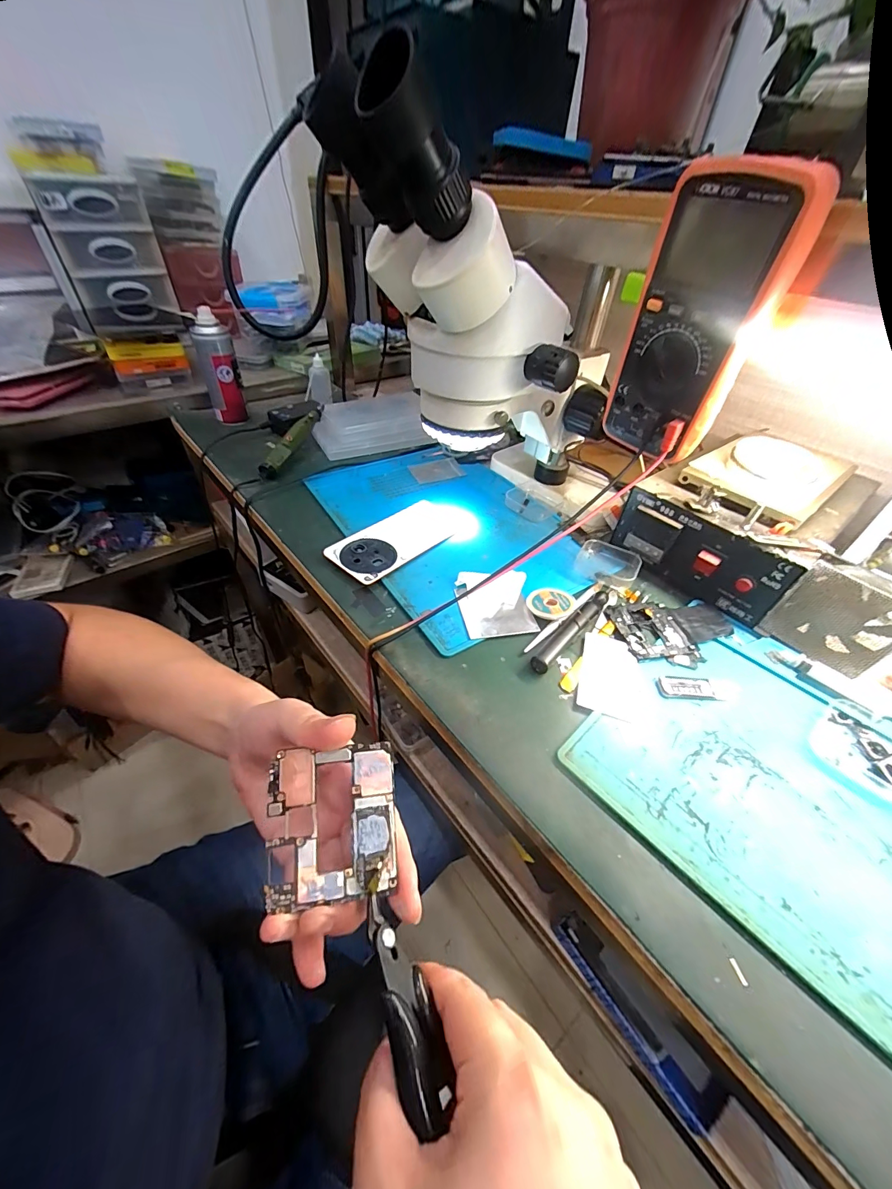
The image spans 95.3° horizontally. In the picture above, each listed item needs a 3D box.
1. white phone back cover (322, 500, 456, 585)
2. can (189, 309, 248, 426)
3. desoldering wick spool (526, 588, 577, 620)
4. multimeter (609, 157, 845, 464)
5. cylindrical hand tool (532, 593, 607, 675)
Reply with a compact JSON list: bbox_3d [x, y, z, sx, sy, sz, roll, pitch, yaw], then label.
[{"bbox_3d":[-0.056,-0.063,0.461,0.077,0.009,0.149,34,53,28],"label":"white phone back cover"},{"bbox_3d":[-0.342,-0.340,0.621,0.051,0.149,0.056,1,44,-1],"label":"can"},{"bbox_3d":[0.102,0.008,0.396,0.045,0.012,0.045,1,44,-1],"label":"desoldering wick spool"},{"bbox_3d":[0.183,-0.195,0.304,0.031,0.171,0.094,-29,52,-28],"label":"multimeter"},{"bbox_3d":[0.119,0.031,0.376,0.014,0.014,0.123,34,53,28],"label":"cylindrical hand tool"}]

